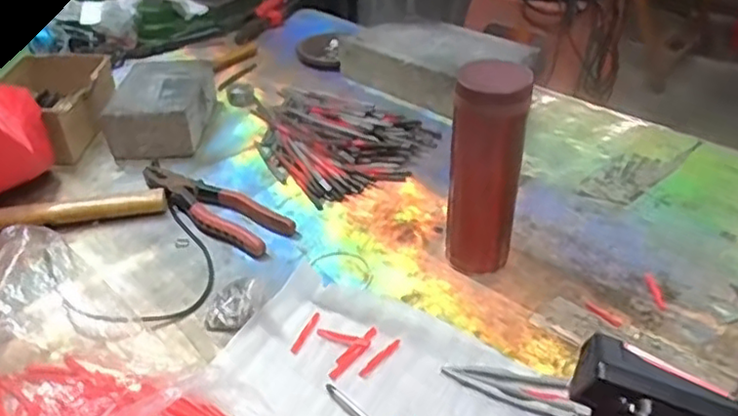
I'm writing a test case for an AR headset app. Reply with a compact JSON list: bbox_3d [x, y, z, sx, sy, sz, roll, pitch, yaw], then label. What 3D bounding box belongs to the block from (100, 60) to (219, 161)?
[{"bbox_3d":[-0.256,-0.127,0.823,0.103,0.063,0.157,-2,35,0],"label":"block"}]

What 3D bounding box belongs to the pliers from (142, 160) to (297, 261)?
[{"bbox_3d":[-0.169,-0.003,0.686,0.199,0.018,0.059,22,42,29],"label":"pliers"}]

